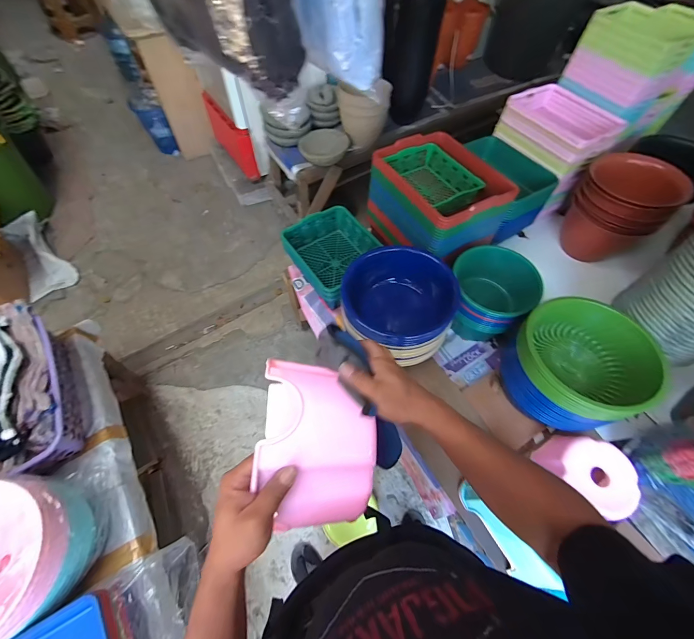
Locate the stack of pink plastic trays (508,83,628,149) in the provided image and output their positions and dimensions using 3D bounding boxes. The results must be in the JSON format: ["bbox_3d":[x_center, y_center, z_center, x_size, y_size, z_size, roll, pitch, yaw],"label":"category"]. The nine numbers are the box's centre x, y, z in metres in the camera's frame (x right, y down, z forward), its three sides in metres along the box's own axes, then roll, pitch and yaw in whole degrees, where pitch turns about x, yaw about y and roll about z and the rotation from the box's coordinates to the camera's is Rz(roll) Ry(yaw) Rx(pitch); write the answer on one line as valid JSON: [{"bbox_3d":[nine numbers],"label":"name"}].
[{"bbox_3d":[0.756,-0.713,1.152,0.250,0.094,0.328,-28,64,-17],"label":"stack of pink plastic trays"}]

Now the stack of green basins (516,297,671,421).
[{"bbox_3d":[0.600,0.101,0.829,0.300,0.119,0.313,-25,63,-16],"label":"stack of green basins"}]

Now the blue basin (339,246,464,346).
[{"bbox_3d":[0.148,-0.062,0.924,0.323,0.125,0.276,-6,90,-7],"label":"blue basin"}]

